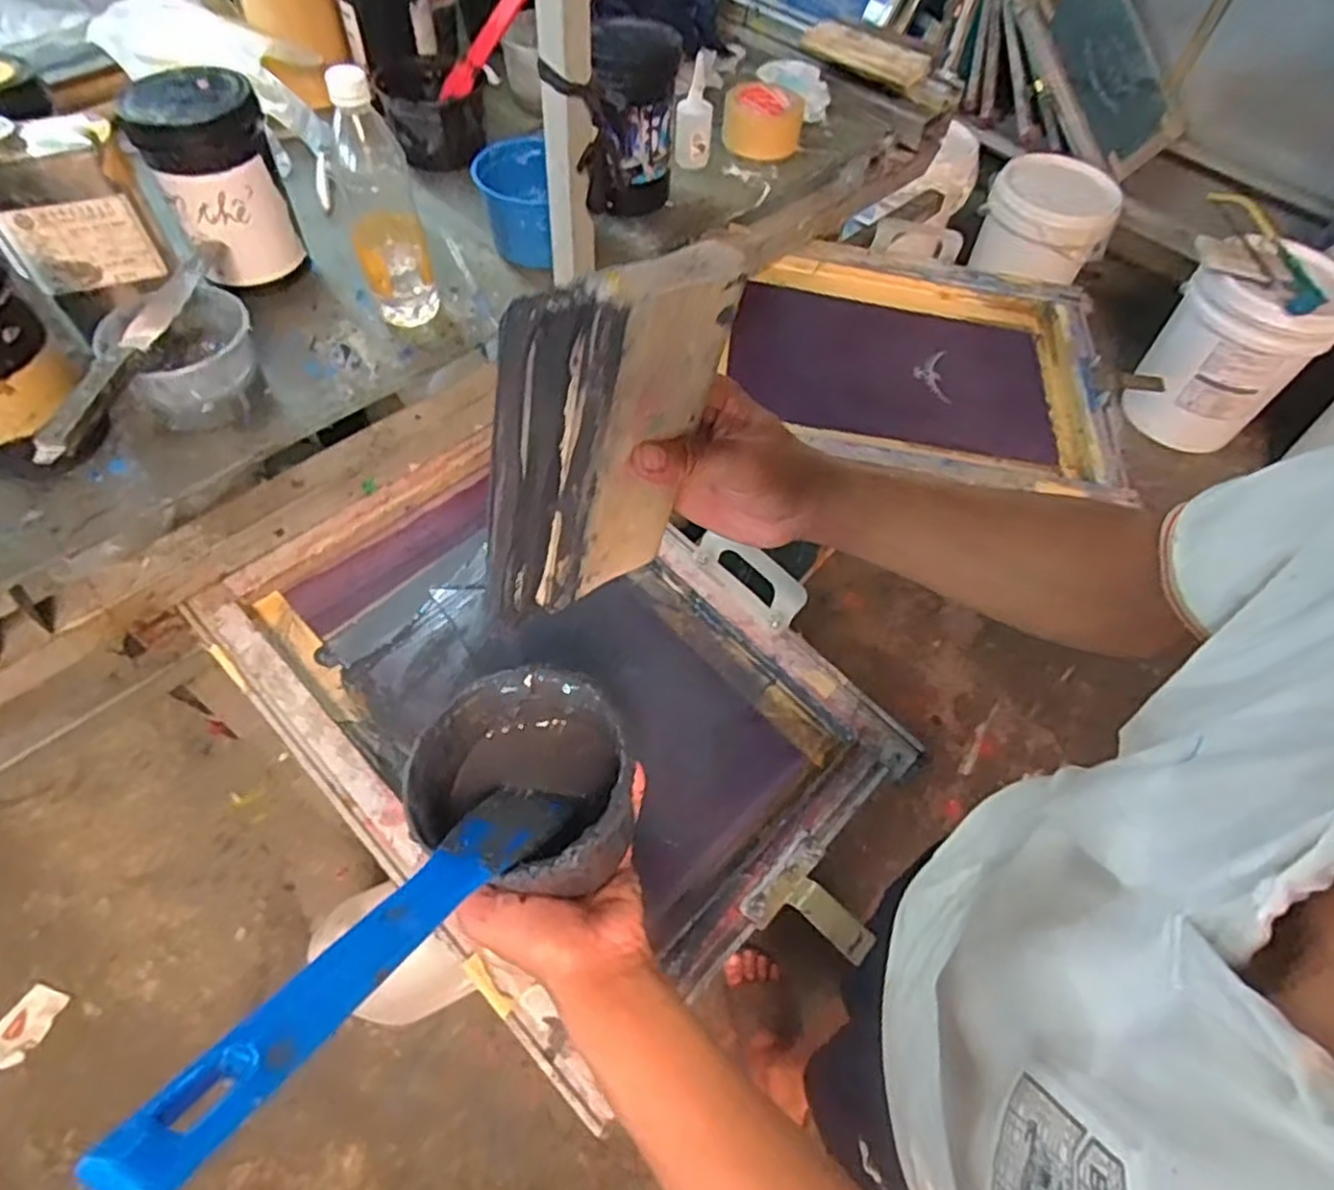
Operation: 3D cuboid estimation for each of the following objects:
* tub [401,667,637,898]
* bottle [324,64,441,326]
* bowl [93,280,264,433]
[{"bbox_3d":[-0.080,0.105,0.411,0.106,0.082,0.110,2,54,-2],"label":"tub"},{"bbox_3d":[-0.258,-0.349,0.677,0.064,0.210,0.054,-13,56,-13],"label":"bottle"},{"bbox_3d":[-0.413,-0.201,0.652,0.114,0.070,0.101,-27,60,-21],"label":"bowl"}]

